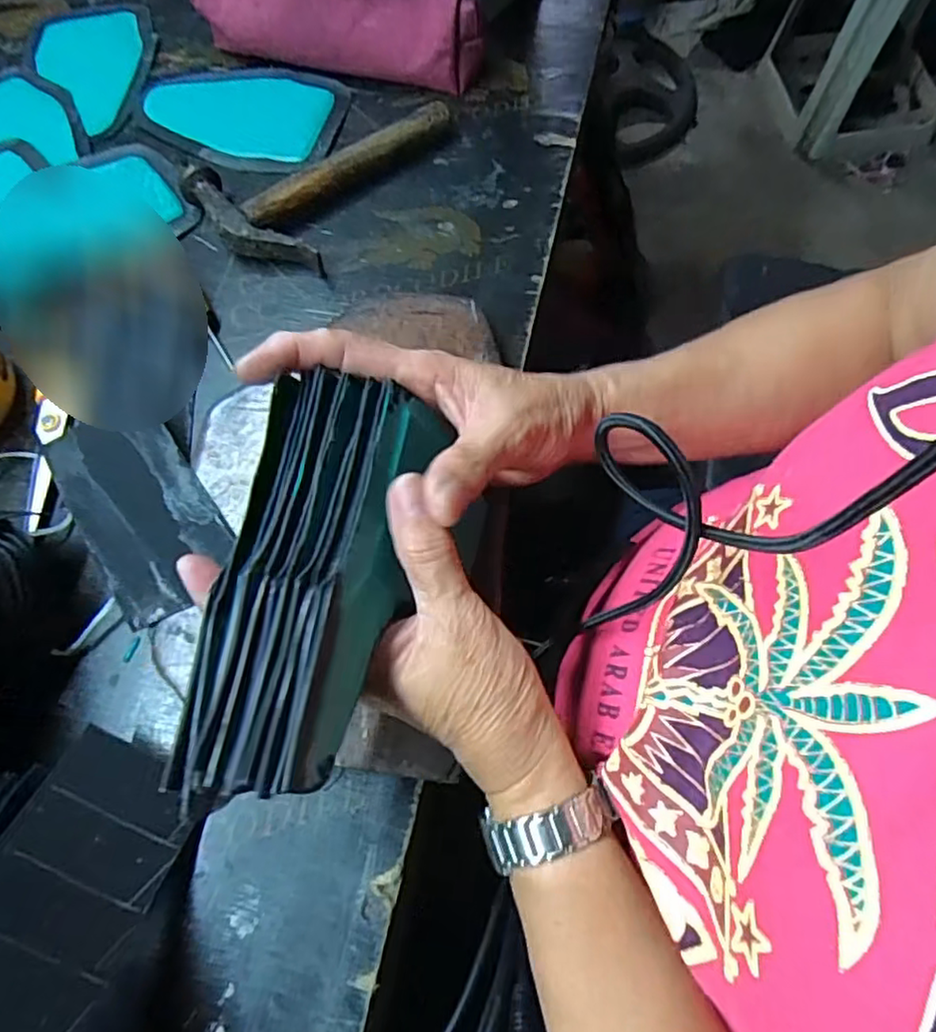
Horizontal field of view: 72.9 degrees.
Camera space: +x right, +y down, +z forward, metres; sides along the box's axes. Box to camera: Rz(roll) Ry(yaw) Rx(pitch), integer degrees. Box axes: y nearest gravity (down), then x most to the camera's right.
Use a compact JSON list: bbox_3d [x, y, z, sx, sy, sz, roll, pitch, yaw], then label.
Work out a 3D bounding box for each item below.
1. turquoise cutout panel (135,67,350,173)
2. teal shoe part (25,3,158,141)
[{"bbox_3d":[-0.183,-0.317,0.497,0.170,0.008,0.105,18,69,8],"label":"turquoise cutout panel"},{"bbox_3d":[-0.310,-0.373,0.521,0.096,0.006,0.166,-9,67,-2],"label":"teal shoe part"}]

